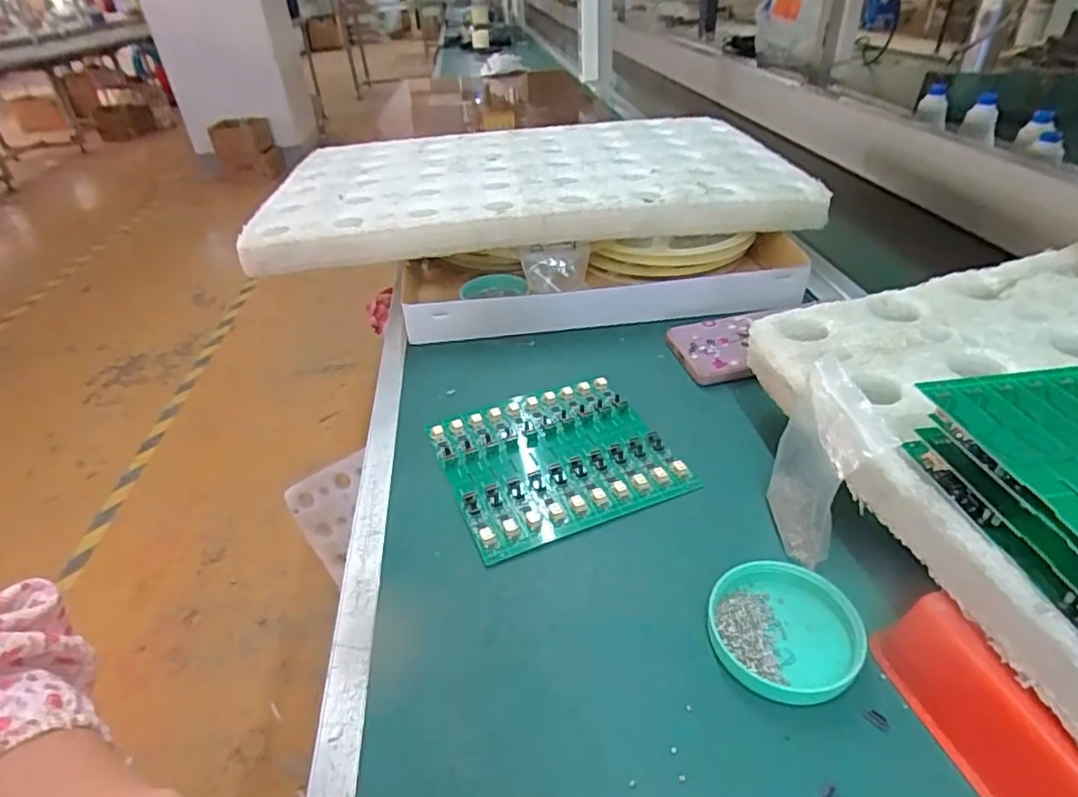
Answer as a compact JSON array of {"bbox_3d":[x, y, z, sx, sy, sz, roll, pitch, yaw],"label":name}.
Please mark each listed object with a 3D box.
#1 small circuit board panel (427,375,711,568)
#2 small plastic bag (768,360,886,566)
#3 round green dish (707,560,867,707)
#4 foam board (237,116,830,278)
[{"bbox_3d":[0.010,0.036,0.394,0.136,0.006,0.126,-17,38,-15],"label":"small circuit board panel"},{"bbox_3d":[0.142,0.035,0.312,0.026,0.089,0.058,-4,36,2],"label":"small plastic bag"},{"bbox_3d":[0.114,0.106,0.283,0.065,0.011,0.064,-2,36,5],"label":"round green dish"},{"bbox_3d":[-0.016,-0.250,0.684,0.529,0.035,0.339,-5,36,-2],"label":"foam board"}]

